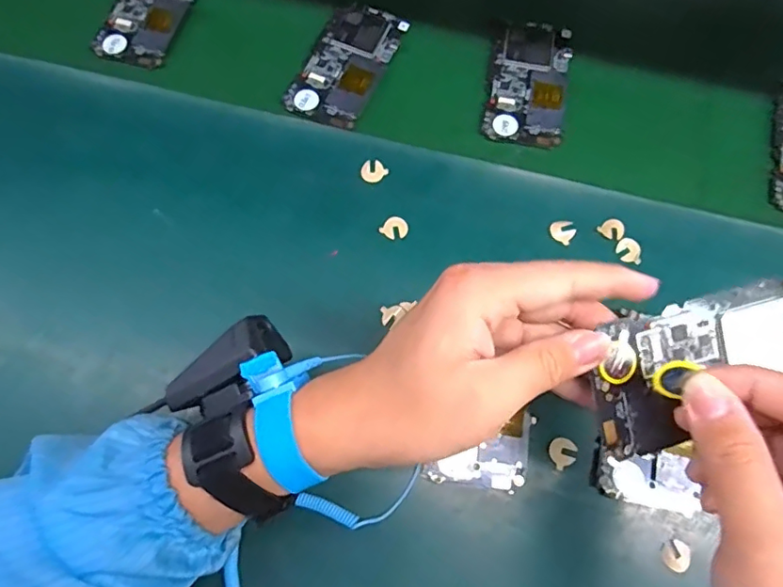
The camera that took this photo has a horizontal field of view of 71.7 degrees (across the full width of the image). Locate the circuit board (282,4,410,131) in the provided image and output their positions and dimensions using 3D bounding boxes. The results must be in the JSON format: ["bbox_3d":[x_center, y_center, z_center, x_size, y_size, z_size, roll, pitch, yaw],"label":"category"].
[{"bbox_3d":[-0.036,-0.197,0.462,0.064,0.010,0.123,26,71,3],"label":"circuit board"}]

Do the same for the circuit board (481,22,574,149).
[{"bbox_3d":[0.116,-0.178,0.456,0.065,0.006,0.117,12,71,-2],"label":"circuit board"}]

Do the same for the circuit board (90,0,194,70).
[{"bbox_3d":[-0.210,-0.254,0.481,0.067,0.011,0.121,21,71,1],"label":"circuit board"}]

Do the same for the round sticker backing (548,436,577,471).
[{"bbox_3d":[0.113,0.105,0.358,0.017,0.004,0.018,-1,75,5],"label":"round sticker backing"}]

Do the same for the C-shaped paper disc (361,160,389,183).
[{"bbox_3d":[-0.014,-0.094,0.419,0.018,0.004,0.017,1,85,-9],"label":"C-shaped paper disc"}]

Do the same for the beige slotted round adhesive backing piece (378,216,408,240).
[{"bbox_3d":[0.003,-0.049,0.406,0.019,0.004,0.017,29,90,6],"label":"beige slotted round adhesive backing piece"}]

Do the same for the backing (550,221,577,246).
[{"bbox_3d":[0.127,-0.047,0.404,0.018,0.004,0.017,-1,84,7],"label":"backing"}]

